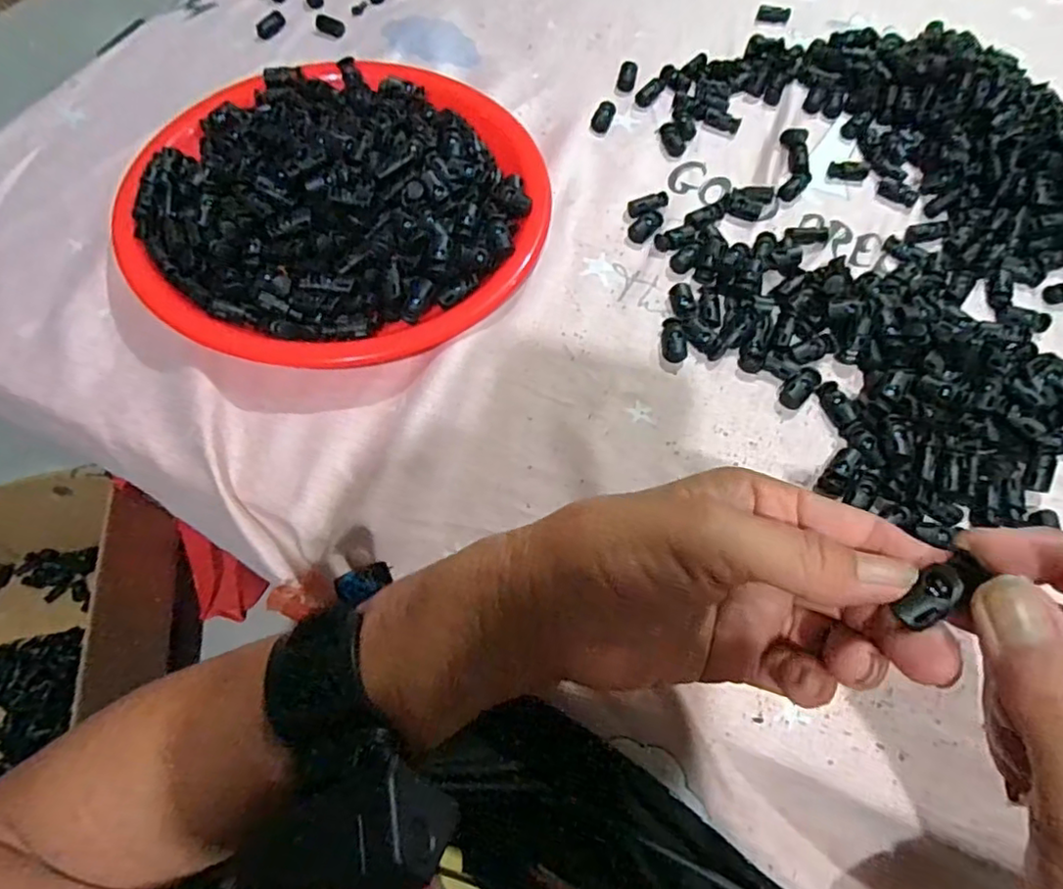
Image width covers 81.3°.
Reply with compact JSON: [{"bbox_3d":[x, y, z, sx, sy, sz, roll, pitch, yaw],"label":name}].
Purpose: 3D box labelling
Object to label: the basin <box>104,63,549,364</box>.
[{"bbox_3d":[-0.120,-0.159,0.399,0.249,0.053,0.249,0,63,0],"label":"basin"}]

